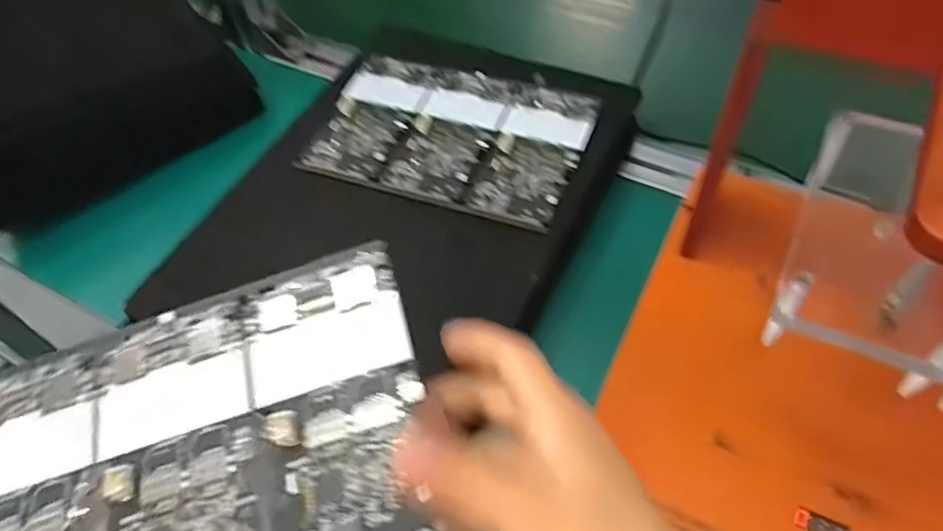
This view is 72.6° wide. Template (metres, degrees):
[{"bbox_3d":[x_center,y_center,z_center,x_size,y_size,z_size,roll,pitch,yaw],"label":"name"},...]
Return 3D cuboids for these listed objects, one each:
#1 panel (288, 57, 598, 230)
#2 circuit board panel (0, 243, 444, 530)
[{"bbox_3d":[-0.015,-0.105,0.506,0.202,0.010,0.135,16,57,16],"label":"panel"},{"bbox_3d":[-0.115,0.080,0.259,0.197,0.006,0.135,-20,62,1],"label":"circuit board panel"}]

